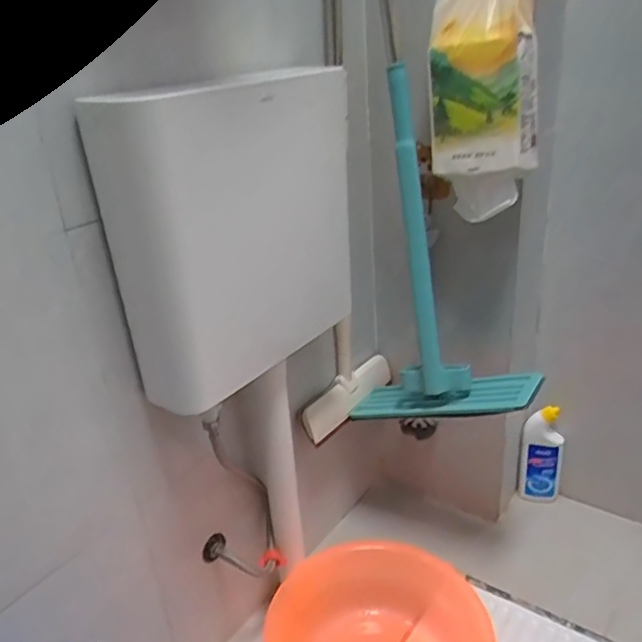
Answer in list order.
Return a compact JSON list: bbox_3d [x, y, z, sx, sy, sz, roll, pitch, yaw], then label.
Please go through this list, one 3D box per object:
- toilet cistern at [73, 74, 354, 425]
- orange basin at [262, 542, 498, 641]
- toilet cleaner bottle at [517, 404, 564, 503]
[{"bbox_3d":[-0.099,-0.117,0.803,0.117,0.369,0.349,14,31,33],"label":"toilet cistern"},{"bbox_3d":[0.080,0.508,0.952,0.320,0.134,0.297,-3,26,1],"label":"orange basin"},{"bbox_3d":[0.456,0.278,1.257,0.082,0.197,0.052,12,30,29],"label":"toilet cleaner bottle"}]

